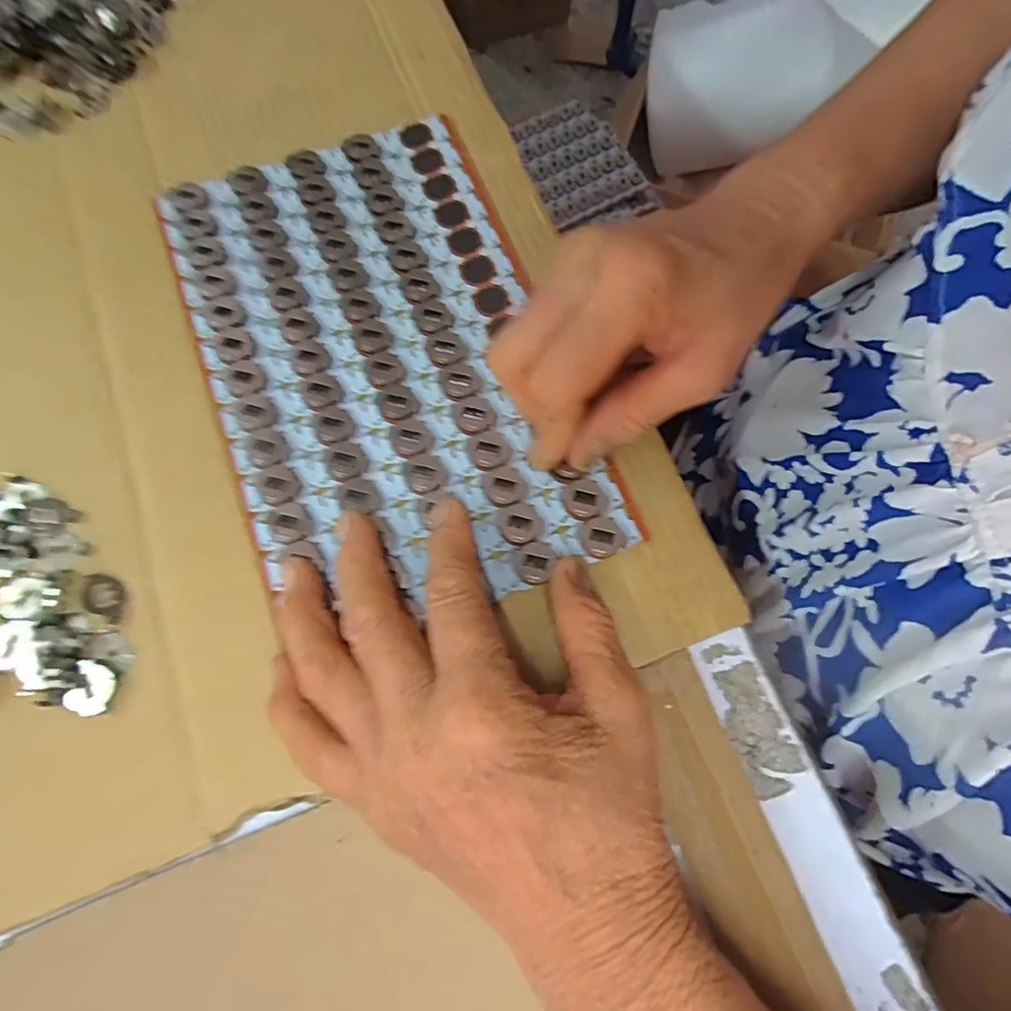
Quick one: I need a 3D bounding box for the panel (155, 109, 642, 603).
[{"bbox_3d":[-0.058,-0.071,0.261,0.152,0.006,0.244,-21,75,-7],"label":"panel"}]

